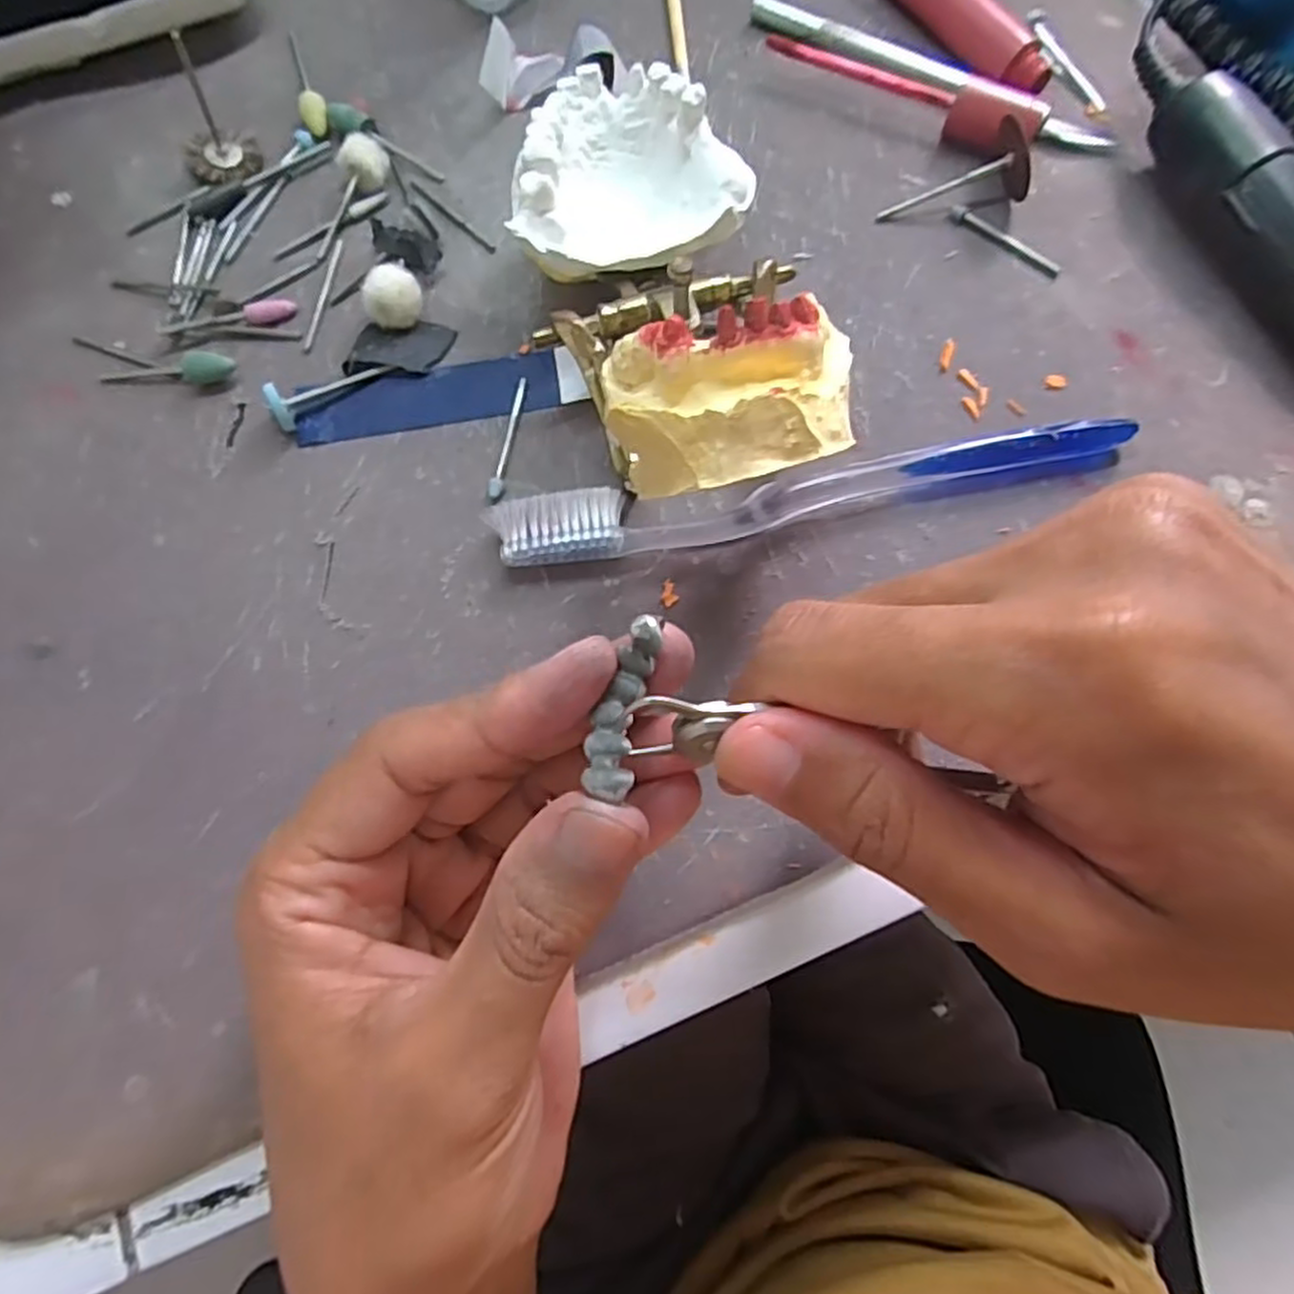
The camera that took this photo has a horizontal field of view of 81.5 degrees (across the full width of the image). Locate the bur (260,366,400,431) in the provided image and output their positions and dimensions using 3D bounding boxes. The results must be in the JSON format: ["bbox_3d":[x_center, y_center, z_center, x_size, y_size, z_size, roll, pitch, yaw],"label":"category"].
[{"bbox_3d":[-0.100,-0.083,0.236,0.039,0.013,0.010,-35,76,-8],"label":"bur"}]

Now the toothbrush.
[{"bbox_3d":[0.050,-0.046,0.222,0.187,0.012,0.018,-9,74,-1],"label":"toothbrush"}]

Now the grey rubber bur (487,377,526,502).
[{"bbox_3d":[-0.043,-0.065,0.234,0.004,0.004,0.043,7,75,4],"label":"grey rubber bur"}]

